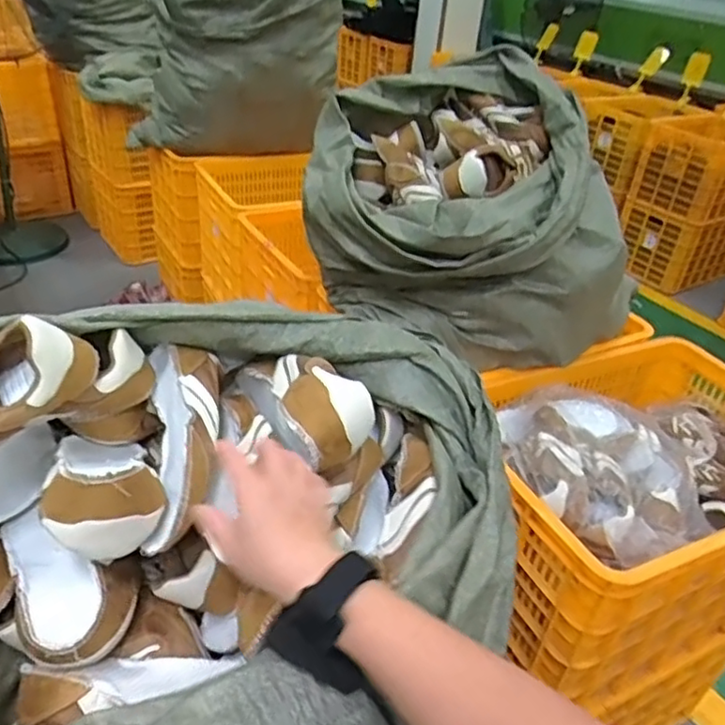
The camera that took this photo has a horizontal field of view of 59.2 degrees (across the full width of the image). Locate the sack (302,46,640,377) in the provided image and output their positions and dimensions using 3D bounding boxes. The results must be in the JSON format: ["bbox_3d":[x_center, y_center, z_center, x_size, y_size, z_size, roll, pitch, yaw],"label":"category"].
[{"bbox_3d":[0.167,-0.286,1.176,0.534,0.398,0.531,-23,45,-36],"label":"sack"}]

